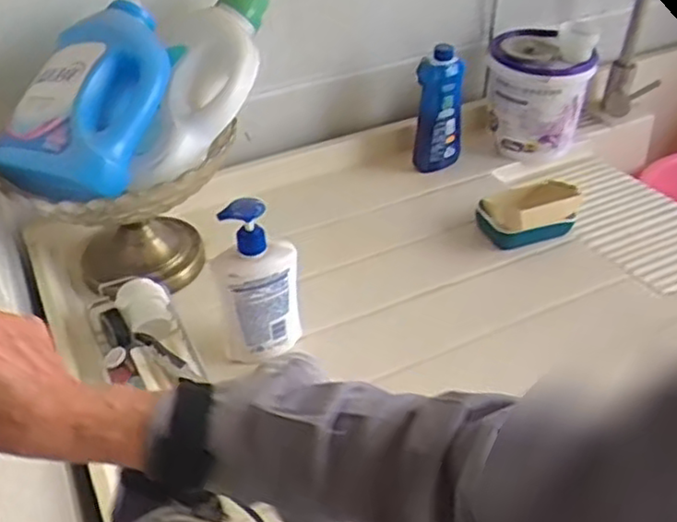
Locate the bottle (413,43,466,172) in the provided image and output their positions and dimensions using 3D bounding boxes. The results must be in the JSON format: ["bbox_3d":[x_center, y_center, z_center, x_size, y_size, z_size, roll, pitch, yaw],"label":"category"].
[{"bbox_3d":[0.163,-0.243,1.142,0.076,0.194,0.083,6,40,9],"label":"bottle"}]

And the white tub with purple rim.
[{"bbox_3d":[0.337,-0.292,1.203,0.166,0.189,0.144,10,41,13],"label":"white tub with purple rim"}]

